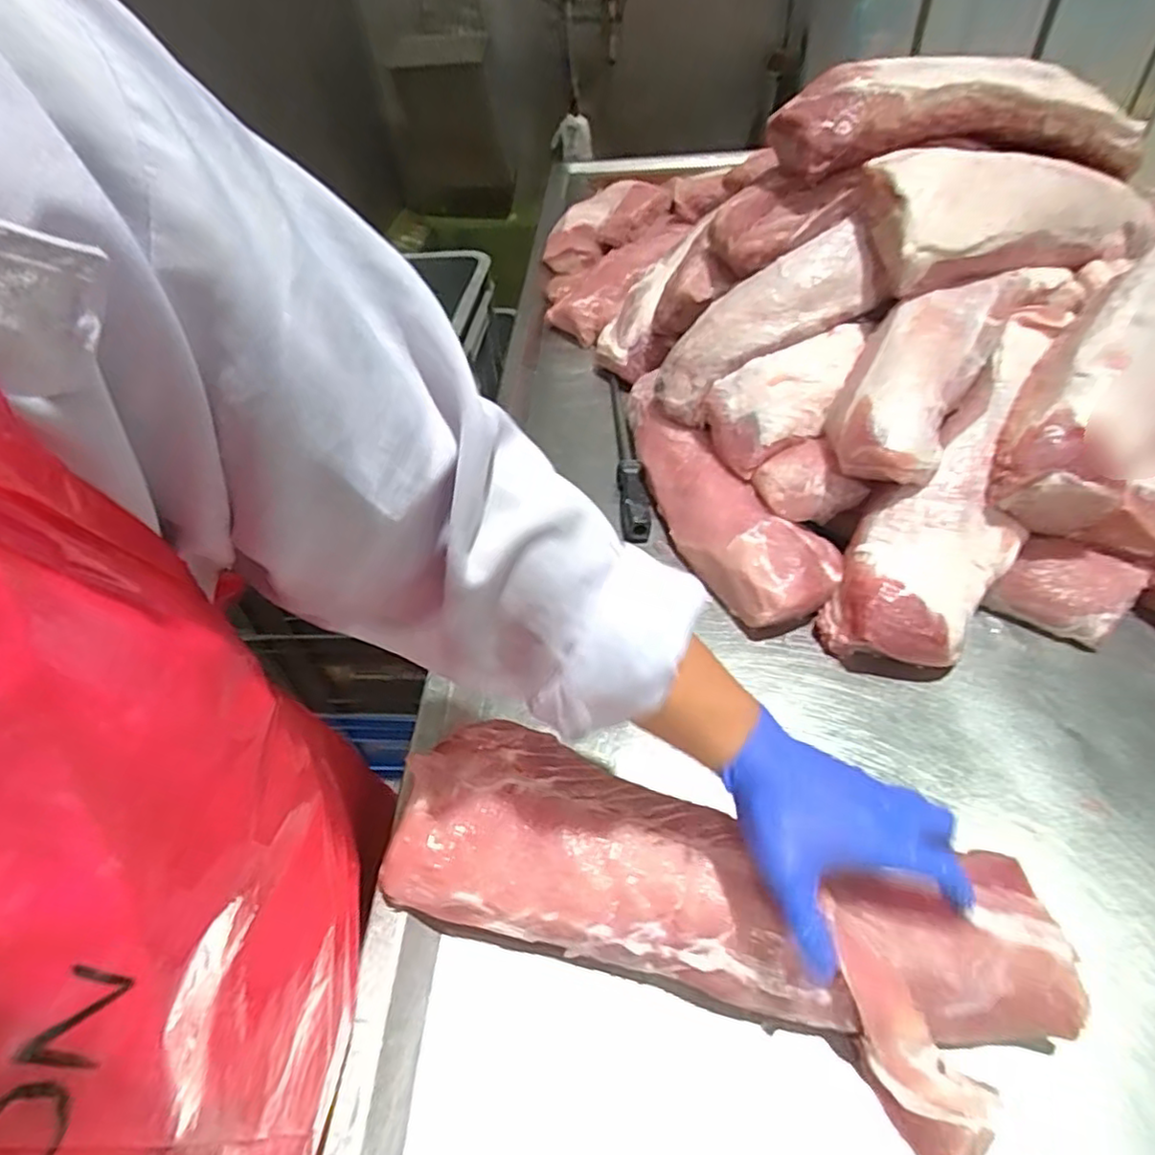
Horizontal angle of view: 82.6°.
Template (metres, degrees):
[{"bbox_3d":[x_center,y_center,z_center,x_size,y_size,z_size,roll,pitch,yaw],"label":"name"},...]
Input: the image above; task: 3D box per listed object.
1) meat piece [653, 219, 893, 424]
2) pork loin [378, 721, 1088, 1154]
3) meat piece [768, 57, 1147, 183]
[{"bbox_3d":[0.215,-0.296,0.779,0.280,0.083,0.094,-32,44,17],"label":"meat piece"},{"bbox_3d":[0.080,0.213,0.441,0.415,0.065,0.147,14,49,14],"label":"pork loin"},{"bbox_3d":[0.451,-0.547,0.784,0.466,0.115,0.116,-11,46,-6],"label":"meat piece"}]

